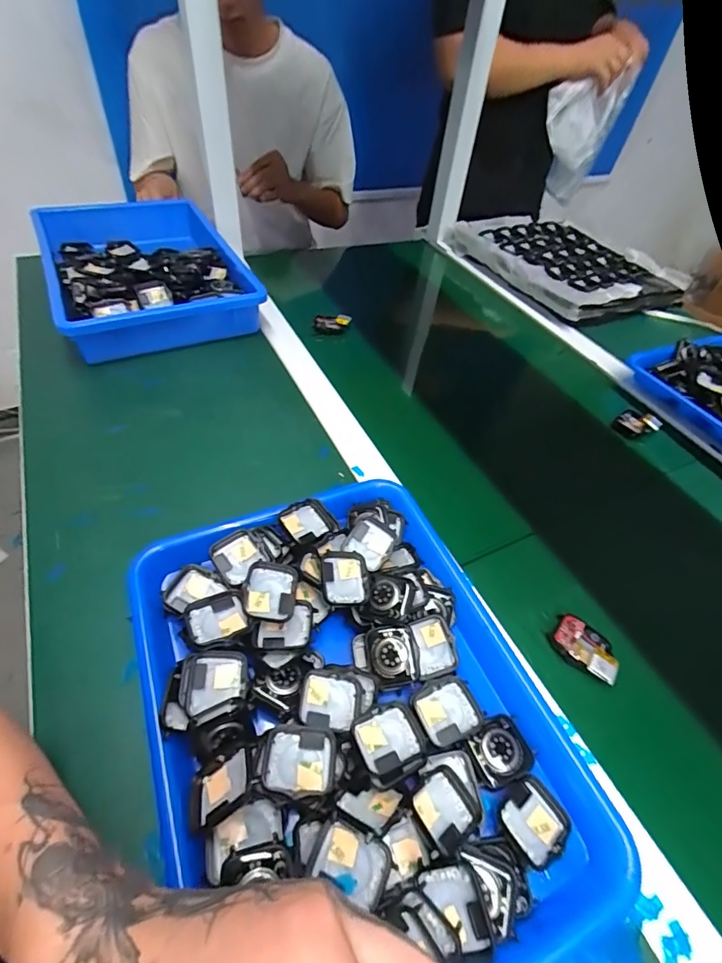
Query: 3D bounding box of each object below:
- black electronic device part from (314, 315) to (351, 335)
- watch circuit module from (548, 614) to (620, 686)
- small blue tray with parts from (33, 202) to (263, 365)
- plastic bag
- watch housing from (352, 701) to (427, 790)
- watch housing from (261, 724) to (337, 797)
[{"bbox_3d":[-0.042,-0.233,0.655,0.053,0.032,0.008,5,48,0],"label":"black electronic device part"},{"bbox_3d":[0.185,0.136,0.362,0.052,0.010,0.039,33,51,20],"label":"watch circuit module"},{"bbox_3d":[-0.321,-0.325,0.673,0.251,0.078,0.389,-21,54,-18],"label":"small blue tray with parts"},{"bbox_3d":[0.449,-0.709,0.942,0.133,0.205,0.080,23,53,16],"label":"plastic bag"},{"bbox_3d":[0.019,0.170,0.287,0.041,0.016,0.042,-16,52,-18],"label":"watch housing"},{"bbox_3d":[-0.038,0.171,0.273,0.043,0.015,0.037,3,48,-2],"label":"watch housing"}]

